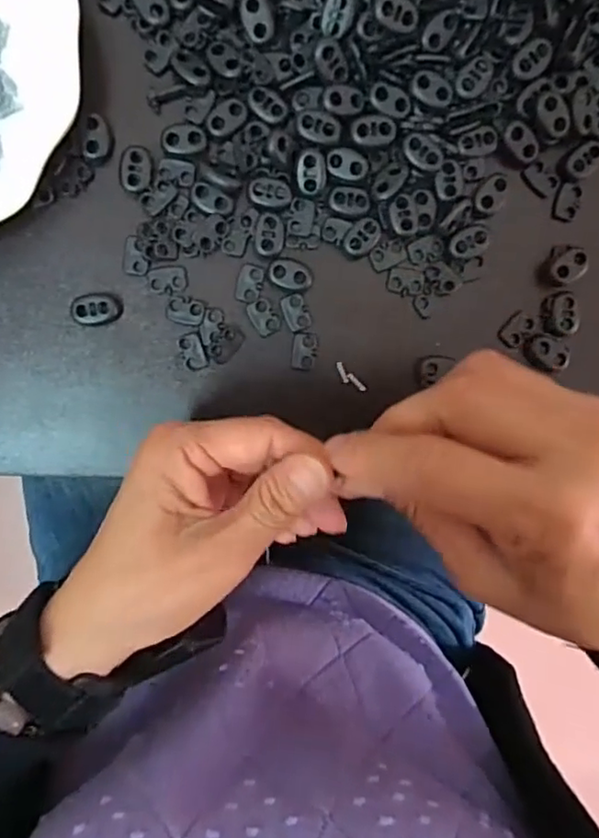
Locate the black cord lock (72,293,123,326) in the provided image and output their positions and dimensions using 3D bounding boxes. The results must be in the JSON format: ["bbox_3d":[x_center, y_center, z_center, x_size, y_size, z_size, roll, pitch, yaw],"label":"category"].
[{"bbox_3d":[-0.097,-0.053,0.292,0.023,0.004,0.014,-13,97,-2],"label":"black cord lock"}]

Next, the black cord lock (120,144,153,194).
[{"bbox_3d":[-0.077,-0.118,0.287,0.015,0.004,0.021,3,96,-4],"label":"black cord lock"}]

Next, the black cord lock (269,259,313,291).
[{"bbox_3d":[-0.004,-0.070,0.297,0.021,0.004,0.013,20,94,-5],"label":"black cord lock"}]

